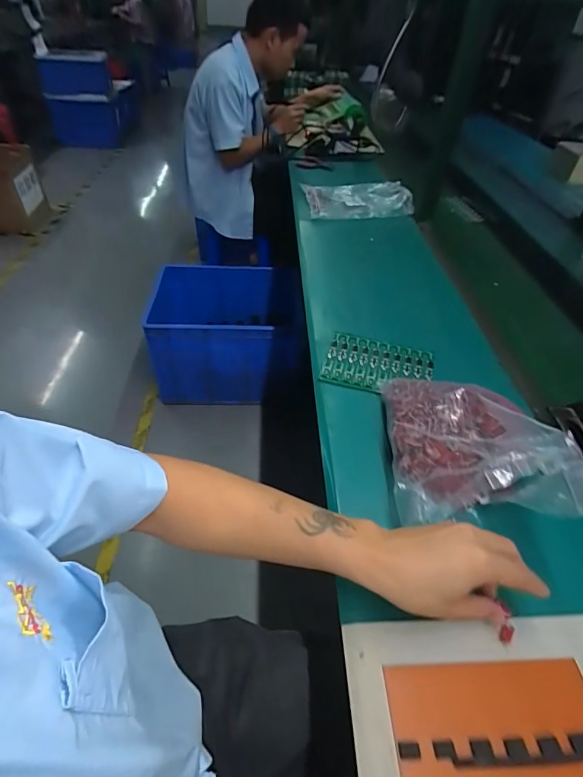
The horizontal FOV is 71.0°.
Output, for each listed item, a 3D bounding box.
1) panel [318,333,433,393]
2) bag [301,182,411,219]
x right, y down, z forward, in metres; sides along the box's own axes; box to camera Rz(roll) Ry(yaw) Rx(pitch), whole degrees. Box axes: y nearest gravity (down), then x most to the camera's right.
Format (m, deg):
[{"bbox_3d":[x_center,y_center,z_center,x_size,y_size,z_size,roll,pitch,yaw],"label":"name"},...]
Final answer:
[{"bbox_3d":[0.134,-0.035,0.628,0.158,0.009,0.112,13,45,10],"label":"panel"},{"bbox_3d":[0.169,-0.505,1.082,0.263,0.041,0.186,-5,45,-9],"label":"bag"}]

